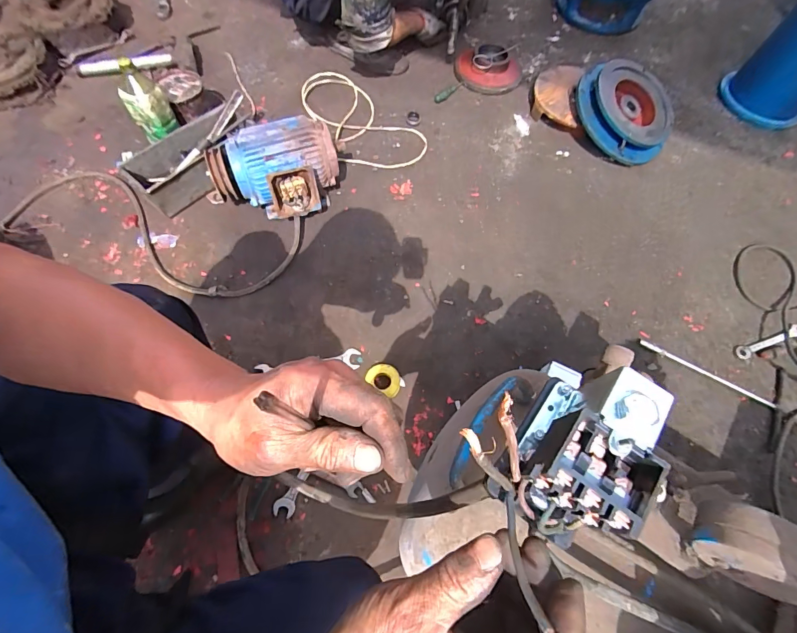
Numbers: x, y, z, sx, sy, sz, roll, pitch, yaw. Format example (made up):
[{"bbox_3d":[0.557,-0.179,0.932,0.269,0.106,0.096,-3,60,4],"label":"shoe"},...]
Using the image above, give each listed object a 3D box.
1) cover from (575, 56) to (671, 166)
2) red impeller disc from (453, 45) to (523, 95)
[{"bbox_3d":[0.621,-0.575,1.091,0.281,0.075,0.282,23,86,-6],"label":"cover"},{"bbox_3d":[0.266,-0.732,1.174,0.195,0.059,0.160,19,64,6],"label":"red impeller disc"}]

